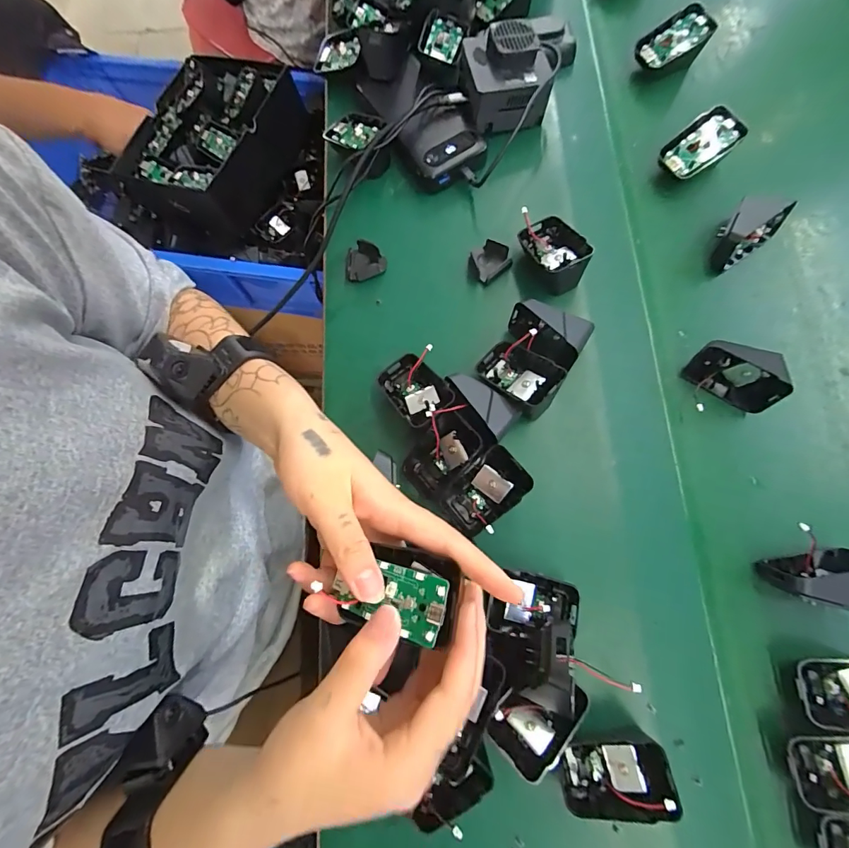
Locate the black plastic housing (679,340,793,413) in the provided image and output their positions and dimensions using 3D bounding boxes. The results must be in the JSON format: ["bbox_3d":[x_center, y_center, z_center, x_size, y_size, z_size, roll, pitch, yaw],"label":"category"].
[{"bbox_3d":[0.261,-0.042,0.348,0.066,0.040,0.033,24,78,8],"label":"black plastic housing"}]

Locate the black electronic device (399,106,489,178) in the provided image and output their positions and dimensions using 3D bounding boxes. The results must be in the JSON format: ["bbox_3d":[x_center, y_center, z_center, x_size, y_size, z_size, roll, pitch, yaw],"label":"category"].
[{"bbox_3d":[0.015,-0.281,0.427,0.068,0.026,0.066,-36,77,-7],"label":"black electronic device"}]

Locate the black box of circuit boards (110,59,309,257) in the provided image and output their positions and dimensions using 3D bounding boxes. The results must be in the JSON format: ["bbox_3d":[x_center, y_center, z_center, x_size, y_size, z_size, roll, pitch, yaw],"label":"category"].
[{"bbox_3d":[-0.325,-0.424,0.647,0.199,0.118,0.242,16,77,6],"label":"black box of circuit boards"}]

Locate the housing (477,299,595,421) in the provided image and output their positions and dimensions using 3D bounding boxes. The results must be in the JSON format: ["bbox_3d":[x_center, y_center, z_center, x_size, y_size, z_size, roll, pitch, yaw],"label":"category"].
[{"bbox_3d":[0.090,-0.056,0.358,0.068,0.044,0.090,33,79,10],"label":"housing"}]

